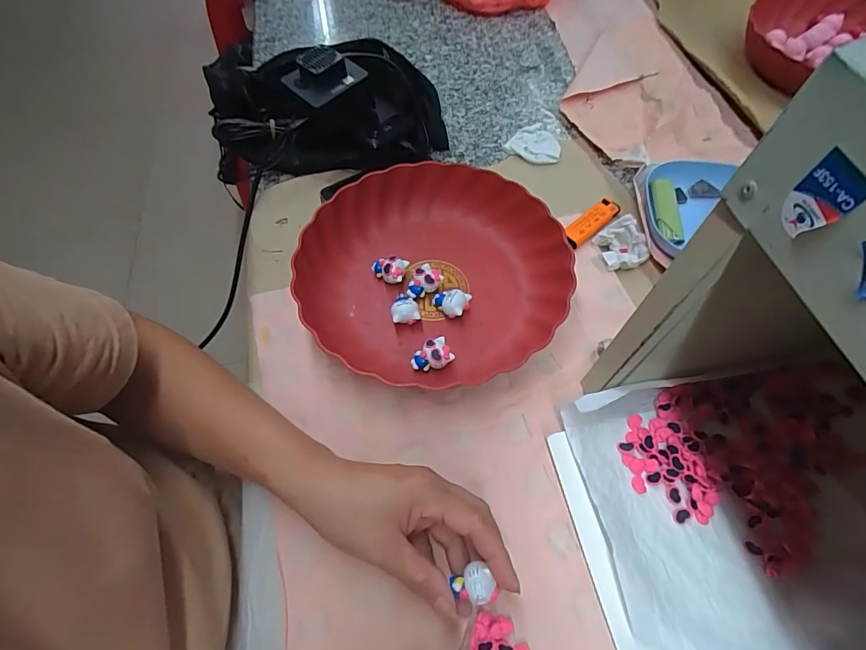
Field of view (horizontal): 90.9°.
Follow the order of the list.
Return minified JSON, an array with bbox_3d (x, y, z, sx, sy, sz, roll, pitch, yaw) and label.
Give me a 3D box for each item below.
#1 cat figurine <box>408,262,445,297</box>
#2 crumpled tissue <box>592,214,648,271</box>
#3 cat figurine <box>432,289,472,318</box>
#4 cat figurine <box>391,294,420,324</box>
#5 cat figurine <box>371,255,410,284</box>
[{"bbox_3d":[-0.010,-0.040,0.414,0.024,0.024,0.034,39,67,21],"label":"cat figurine"},{"bbox_3d":[0.194,-0.083,0.435,0.045,0.024,0.049,-10,60,-5],"label":"crumpled tissue"},{"bbox_3d":[0.016,-0.019,0.399,0.033,0.021,0.022,14,61,9],"label":"cat figurine"},{"bbox_3d":[-0.026,-0.014,0.398,0.025,0.023,0.029,-6,60,-3],"label":"cat figurine"},{"bbox_3d":[-0.044,-0.053,0.420,0.035,0.023,0.024,5,60,4],"label":"cat figurine"}]

